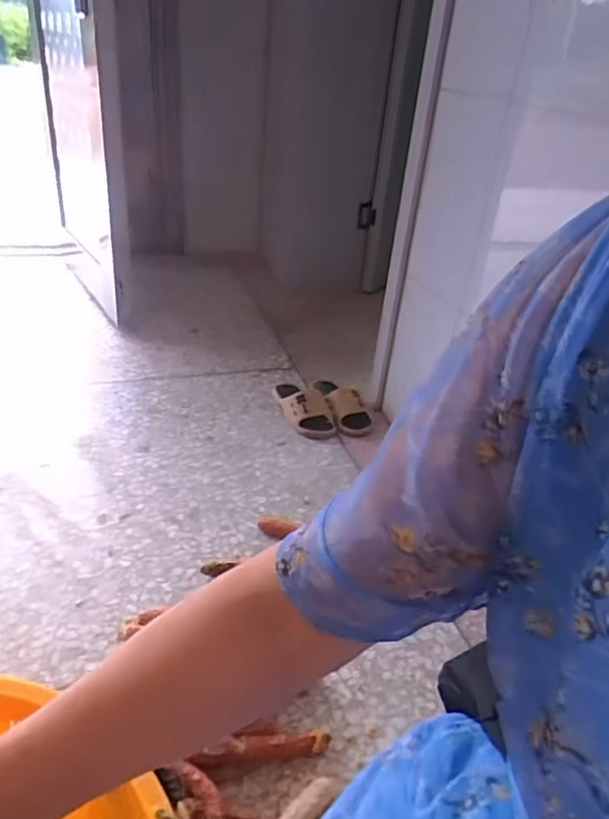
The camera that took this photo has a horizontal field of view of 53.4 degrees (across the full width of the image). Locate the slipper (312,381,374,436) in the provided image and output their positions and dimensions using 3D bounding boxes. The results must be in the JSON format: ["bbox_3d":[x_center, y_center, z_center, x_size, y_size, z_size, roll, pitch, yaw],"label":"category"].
[{"bbox_3d":[0.121,-0.016,1.684,0.124,0.073,0.212,-10,34,-23],"label":"slipper"}]

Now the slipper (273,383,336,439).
[{"bbox_3d":[-0.002,-0.021,1.688,0.122,0.056,0.278,-3,32,-14],"label":"slipper"}]

